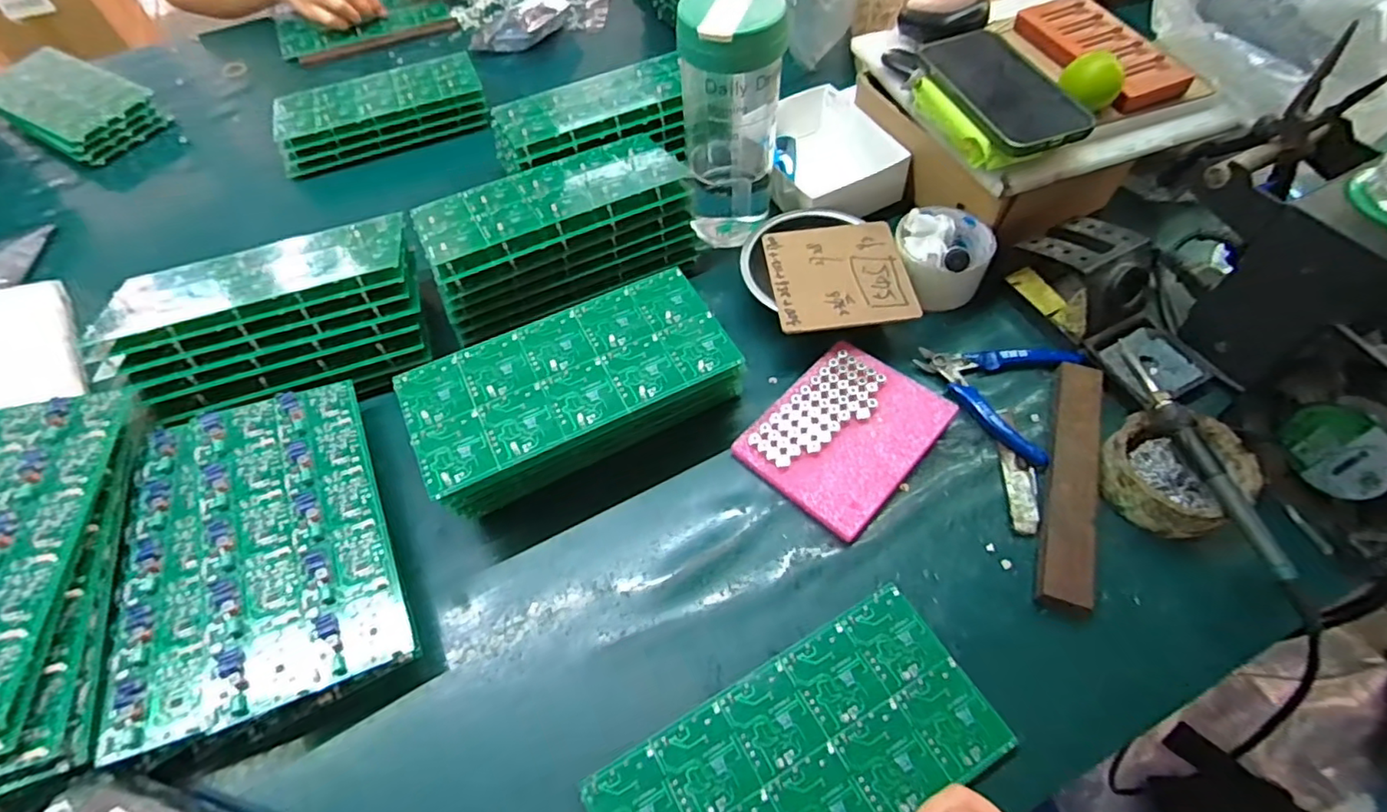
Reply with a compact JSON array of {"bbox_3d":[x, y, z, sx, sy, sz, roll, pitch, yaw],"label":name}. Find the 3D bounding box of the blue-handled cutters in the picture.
[{"bbox_3d":[0.254,-0.022,0.479,0.100,0.012,0.120,-31,60,-16],"label":"blue-handled cutters"}]

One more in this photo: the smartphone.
[{"bbox_3d":[0.247,-0.257,0.487,0.079,0.014,0.153,-14,56,-5],"label":"smartphone"}]

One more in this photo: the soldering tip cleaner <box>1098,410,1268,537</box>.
[{"bbox_3d":[0.324,0.047,0.409,0.083,0.035,0.079,13,59,12],"label":"soldering tip cleaner"}]

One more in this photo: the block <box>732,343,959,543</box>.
[{"bbox_3d":[0.114,0.020,0.459,0.109,0.016,0.137,37,66,24],"label":"block"}]

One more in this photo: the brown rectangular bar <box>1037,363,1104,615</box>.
[{"bbox_3d":[0.267,0.049,0.427,0.034,0.022,0.191,16,60,14],"label":"brown rectangular bar"}]

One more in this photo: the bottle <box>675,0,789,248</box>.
[{"bbox_3d":[0.033,-0.235,0.522,0.078,0.199,0.070,-1,57,3],"label":"bottle"}]

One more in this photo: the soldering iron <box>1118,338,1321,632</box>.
[{"bbox_3d":[0.327,0.038,0.389,0.017,0.023,0.195,-11,57,-4],"label":"soldering iron"}]

